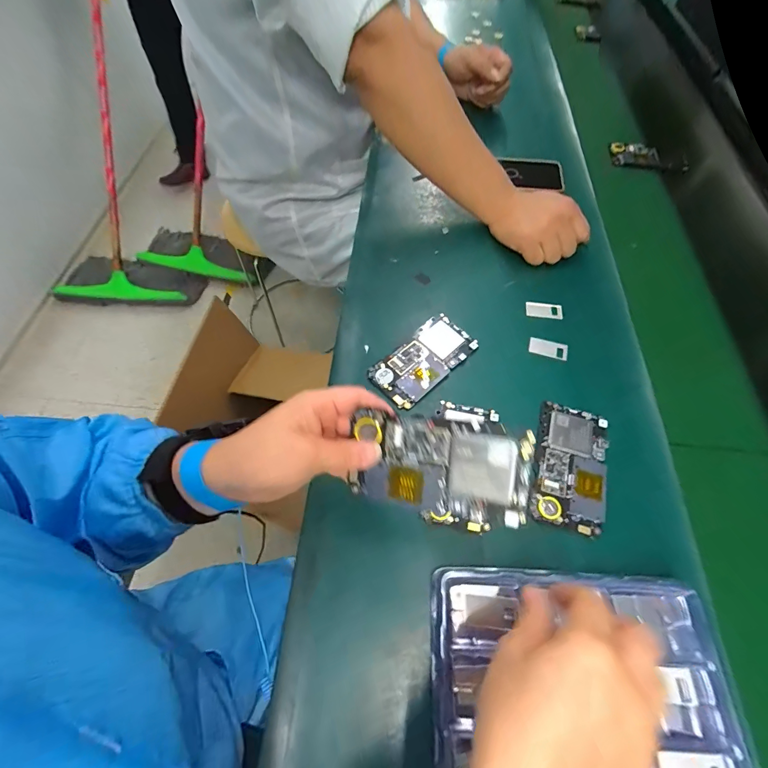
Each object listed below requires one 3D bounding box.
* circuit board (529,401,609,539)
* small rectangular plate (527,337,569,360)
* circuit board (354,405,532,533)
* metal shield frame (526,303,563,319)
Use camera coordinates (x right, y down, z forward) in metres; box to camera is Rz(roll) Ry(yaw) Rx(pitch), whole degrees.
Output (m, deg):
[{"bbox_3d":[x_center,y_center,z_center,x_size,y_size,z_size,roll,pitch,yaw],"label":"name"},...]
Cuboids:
[{"bbox_3d":[0.184,0.078,0.366,0.066,0.008,0.121,16,63,7],"label":"circuit board"},{"bbox_3d":[0.193,-0.041,0.437,0.043,0.005,0.022,14,63,5],"label":"small rectangular plate"},{"bbox_3d":[0.036,0.058,0.258,0.121,0.005,0.063,6,95,18],"label":"circuit board"},{"bbox_3d":[0.200,-0.091,0.465,0.045,0.005,0.022,4,62,0],"label":"metal shield frame"}]

